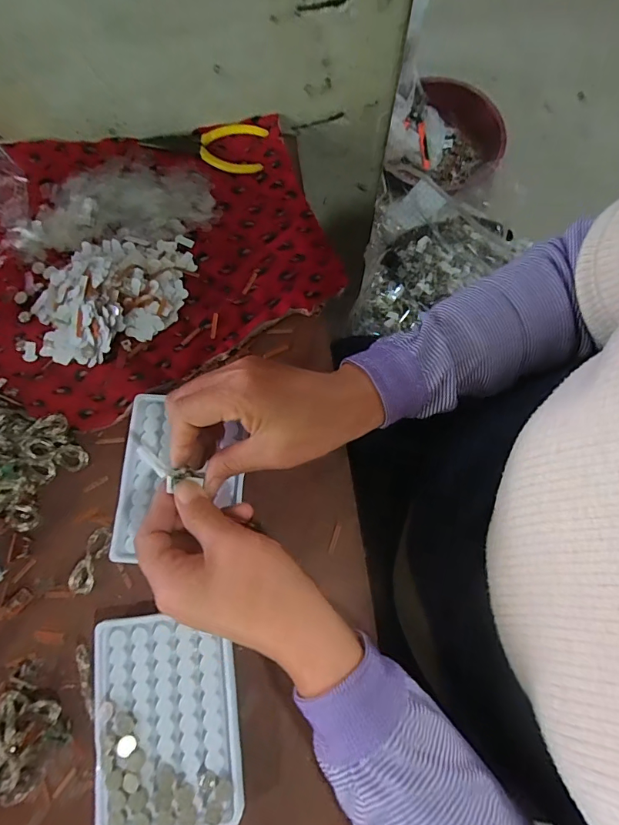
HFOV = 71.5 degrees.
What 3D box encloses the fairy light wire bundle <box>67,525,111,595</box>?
[{"bbox_3d":[-0.167,0.113,0.330,0.018,0.006,0.050,20,77,5],"label":"fairy light wire bundle"}]

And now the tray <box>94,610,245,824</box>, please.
[{"bbox_3d":[-0.099,0.209,0.298,0.096,0.018,0.129,-7,77,-2],"label":"tray"}]

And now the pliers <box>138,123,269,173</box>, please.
[{"bbox_3d":[-0.102,-0.258,0.412,0.118,0.005,0.047,7,77,2],"label":"pliers"}]

